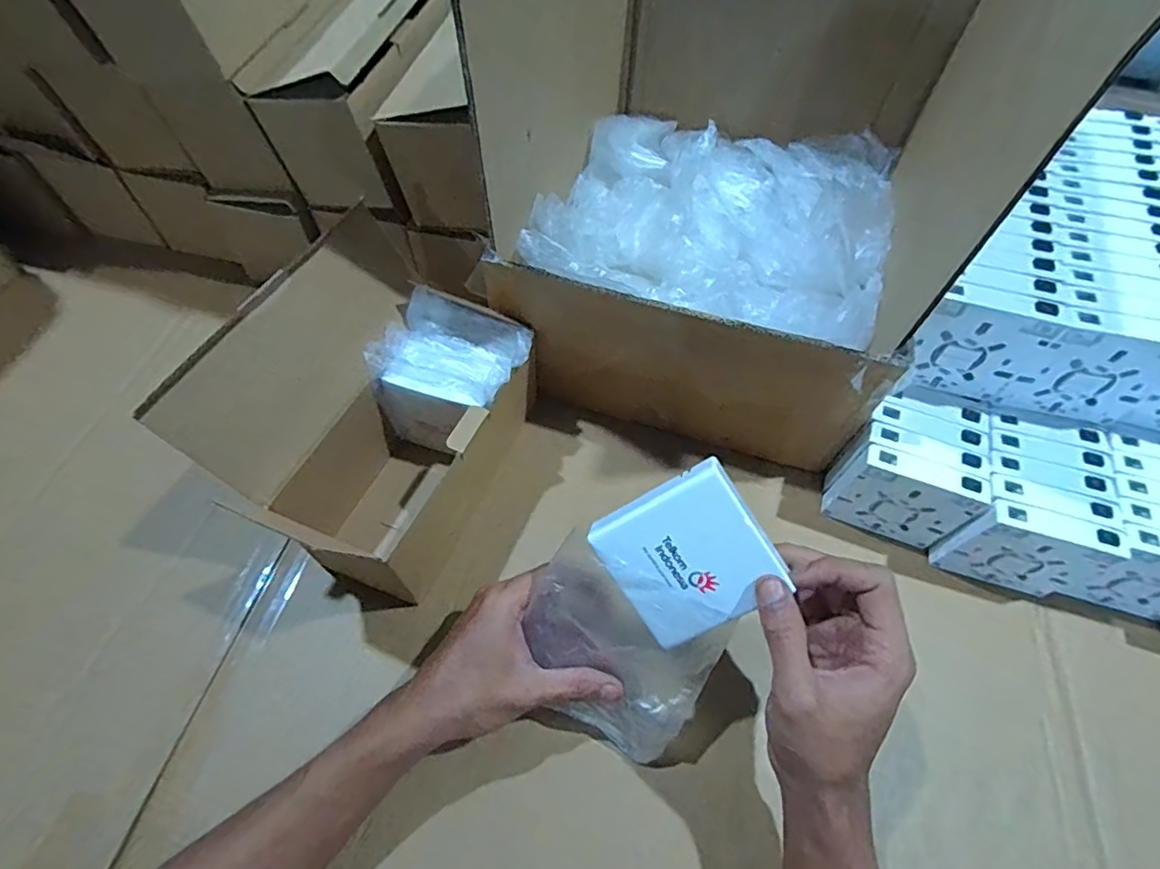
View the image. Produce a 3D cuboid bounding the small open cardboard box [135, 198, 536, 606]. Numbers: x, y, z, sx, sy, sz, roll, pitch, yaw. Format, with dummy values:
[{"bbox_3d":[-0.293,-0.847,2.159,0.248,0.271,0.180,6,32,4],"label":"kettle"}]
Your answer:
[{"bbox_3d":[-0.142,-0.020,0.416,0.138,0.162,0.205,22,61,11],"label":"small open cardboard box"}]

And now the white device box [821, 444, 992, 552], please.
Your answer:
[{"bbox_3d":[0.246,0.050,0.439,0.089,0.081,0.024,19,60,10],"label":"white device box"}]

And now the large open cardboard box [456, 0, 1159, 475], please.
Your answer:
[{"bbox_3d":[0.139,-0.219,0.425,0.310,0.334,0.327,20,60,10],"label":"large open cardboard box"}]

